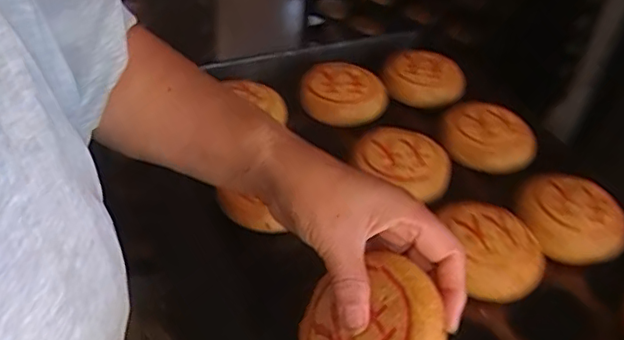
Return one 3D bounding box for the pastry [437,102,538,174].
[{"bbox_3d":[0.199,-0.040,0.670,0.105,0.037,0.105,3,39,-2],"label":"pastry"}]

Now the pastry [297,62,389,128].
[{"bbox_3d":[0.035,-0.090,0.710,0.105,0.035,0.105,12,39,8],"label":"pastry"}]

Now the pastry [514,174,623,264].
[{"bbox_3d":[0.255,0.048,0.574,0.097,0.035,0.097,7,39,3],"label":"pastry"}]

